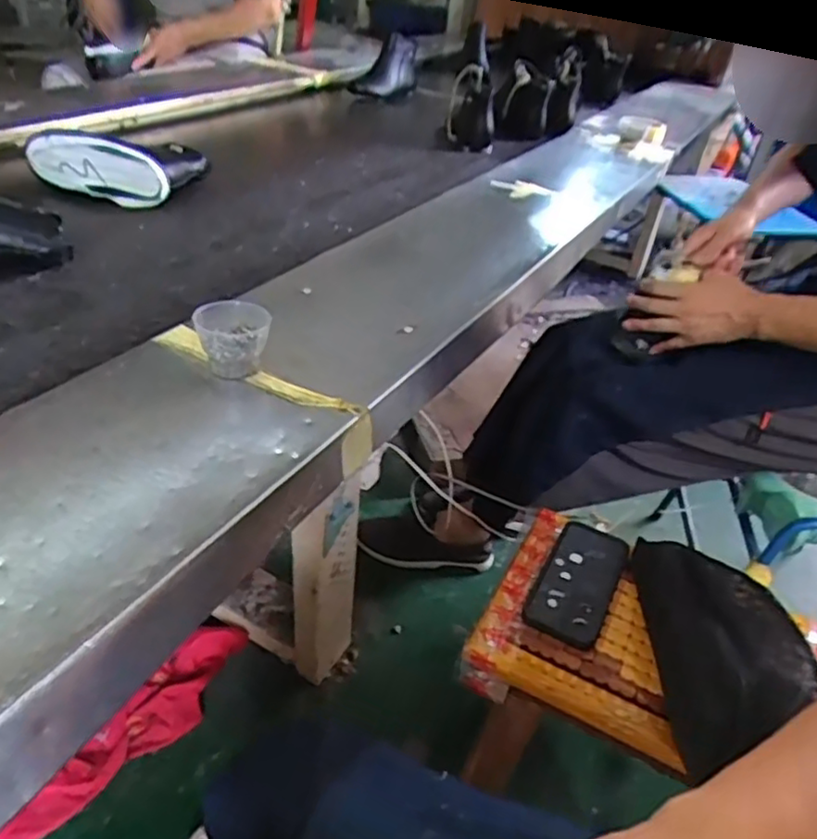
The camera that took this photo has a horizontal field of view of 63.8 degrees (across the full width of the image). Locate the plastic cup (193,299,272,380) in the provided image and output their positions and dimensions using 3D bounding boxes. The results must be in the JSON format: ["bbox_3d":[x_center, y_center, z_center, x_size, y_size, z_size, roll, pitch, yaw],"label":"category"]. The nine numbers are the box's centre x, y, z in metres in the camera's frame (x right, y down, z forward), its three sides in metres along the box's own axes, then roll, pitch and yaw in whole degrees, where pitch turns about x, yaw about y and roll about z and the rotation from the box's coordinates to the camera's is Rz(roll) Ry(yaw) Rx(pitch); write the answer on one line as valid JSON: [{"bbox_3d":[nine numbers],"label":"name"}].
[{"bbox_3d":[-0.156,-0.068,0.583,0.066,0.053,0.053,-6,39,-15],"label":"plastic cup"}]

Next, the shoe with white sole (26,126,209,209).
[{"bbox_3d":[-0.452,-0.405,1.025,0.236,0.094,0.131,13,38,9],"label":"shoe with white sole"}]

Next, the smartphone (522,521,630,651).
[{"bbox_3d":[0.192,0.180,0.741,0.079,0.013,0.173,22,40,20],"label":"smartphone"}]

